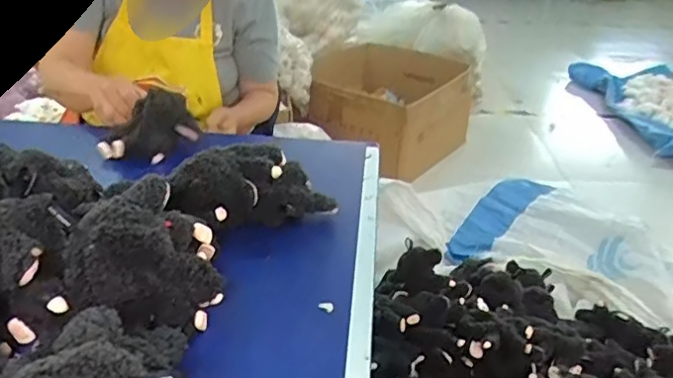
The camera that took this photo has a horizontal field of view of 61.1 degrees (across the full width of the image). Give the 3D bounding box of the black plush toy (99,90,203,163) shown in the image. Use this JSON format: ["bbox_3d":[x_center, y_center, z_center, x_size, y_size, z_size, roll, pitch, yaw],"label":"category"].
[{"bbox_3d":[-0.254,-0.086,0.773,0.116,0.078,0.069,-21,37,-36],"label":"black plush toy"}]

